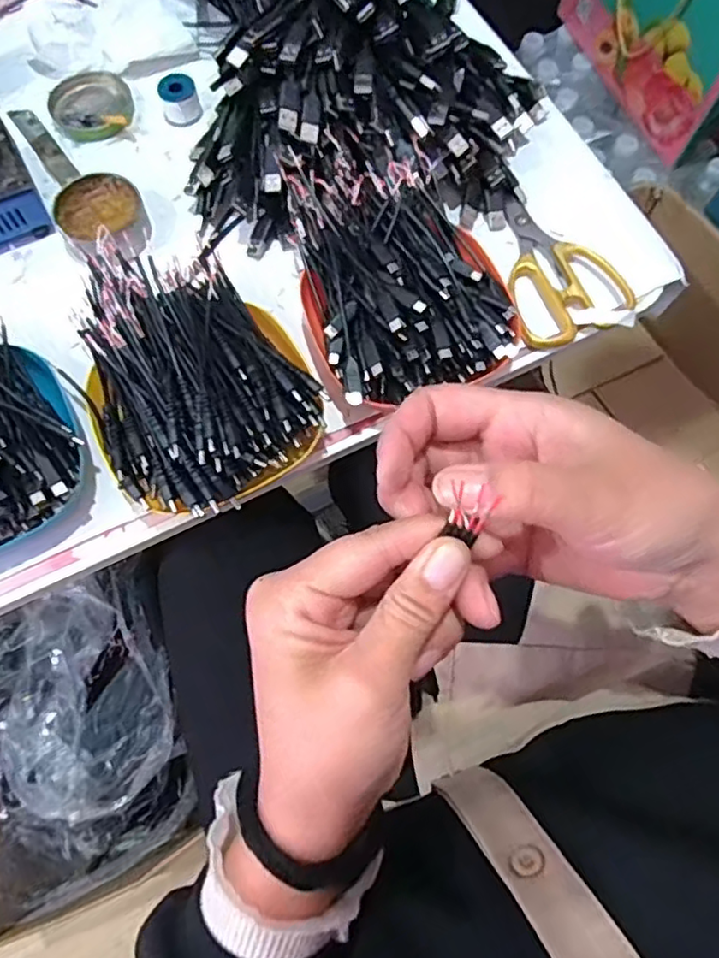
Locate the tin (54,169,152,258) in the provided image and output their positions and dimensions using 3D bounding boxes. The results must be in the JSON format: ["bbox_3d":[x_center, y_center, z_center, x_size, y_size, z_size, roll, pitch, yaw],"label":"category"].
[{"bbox_3d":[-0.195,-0.200,0.486,0.064,0.026,0.061,0,72,-1],"label":"tin"}]

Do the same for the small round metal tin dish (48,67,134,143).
[{"bbox_3d":[-0.224,-0.313,0.529,0.065,0.015,0.071,0,72,-1],"label":"small round metal tin dish"}]

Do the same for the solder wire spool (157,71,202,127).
[{"bbox_3d":[-0.146,-0.309,0.520,0.030,0.025,0.027,-16,73,-6],"label":"solder wire spool"}]

